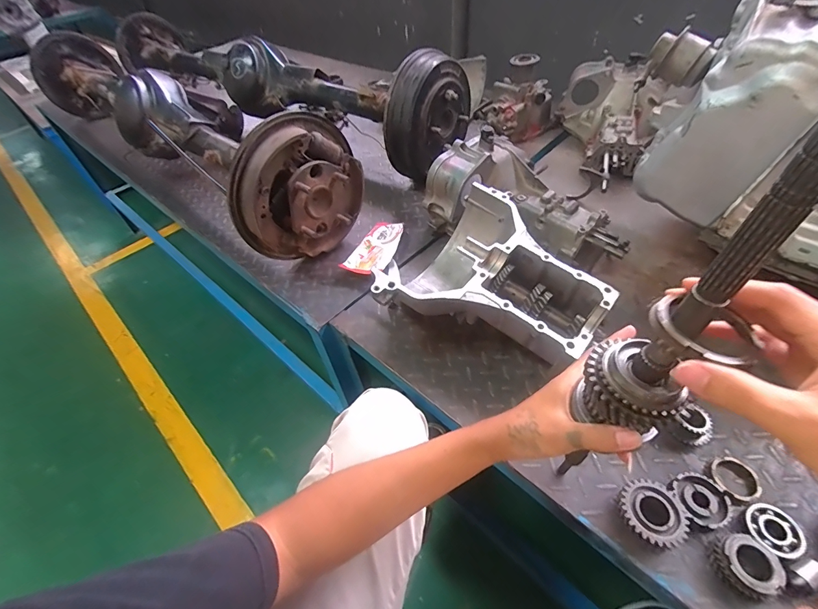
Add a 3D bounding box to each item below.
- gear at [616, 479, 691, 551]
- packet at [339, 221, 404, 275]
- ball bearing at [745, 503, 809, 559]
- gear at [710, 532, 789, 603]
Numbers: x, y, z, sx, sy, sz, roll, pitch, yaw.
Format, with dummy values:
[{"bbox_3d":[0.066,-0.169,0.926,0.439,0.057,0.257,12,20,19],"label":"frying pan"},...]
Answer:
[{"bbox_3d":[0.270,0.235,0.416,0.062,0.030,0.066,-3,49,3],"label":"gear"},{"bbox_3d":[-0.064,-0.113,0.762,0.085,0.025,0.153,16,53,19],"label":"packet"},{"bbox_3d":[0.400,0.244,0.400,0.056,0.015,0.051,-3,49,3],"label":"ball bearing"},{"bbox_3d":[0.346,0.268,0.379,0.053,0.028,0.053,17,53,19],"label":"gear"}]

